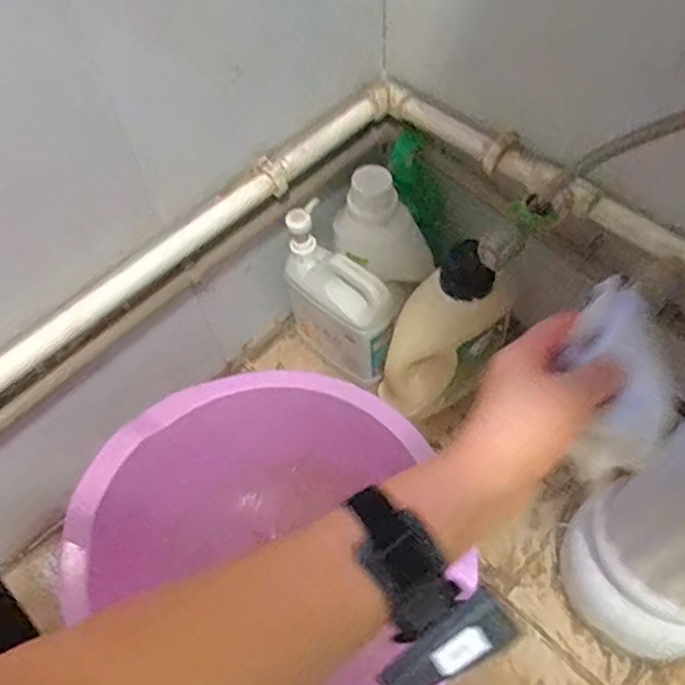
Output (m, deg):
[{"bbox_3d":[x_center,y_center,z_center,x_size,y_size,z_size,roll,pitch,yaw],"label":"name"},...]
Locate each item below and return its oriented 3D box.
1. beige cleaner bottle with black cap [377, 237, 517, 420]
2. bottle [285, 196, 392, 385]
[{"bbox_3d":[0.106,0.002,0.716,0.057,0.256,0.089,-18,52,-42],"label":"beige cleaner bottle with black cap"},{"bbox_3d":[-0.002,-0.043,0.742,0.067,0.208,0.140,-39,63,-19],"label":"bottle"}]

